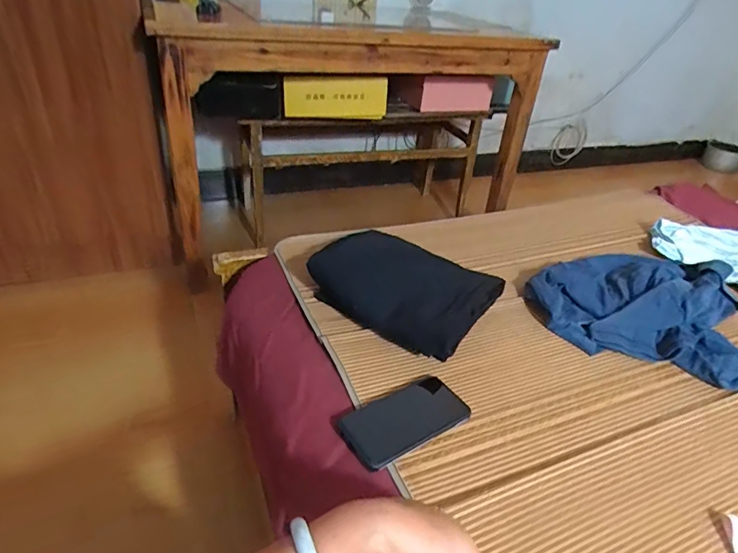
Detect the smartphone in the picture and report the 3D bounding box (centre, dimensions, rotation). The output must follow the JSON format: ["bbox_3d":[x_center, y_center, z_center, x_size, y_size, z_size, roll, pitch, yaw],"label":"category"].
[{"bbox_3d":[0.046,0.171,0.575,0.164,0.009,0.081,-17,41,-31],"label":"smartphone"}]

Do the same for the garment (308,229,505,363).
[{"bbox_3d":[0.053,0.002,0.764,0.269,0.077,0.207,25,39,25],"label":"garment"}]

